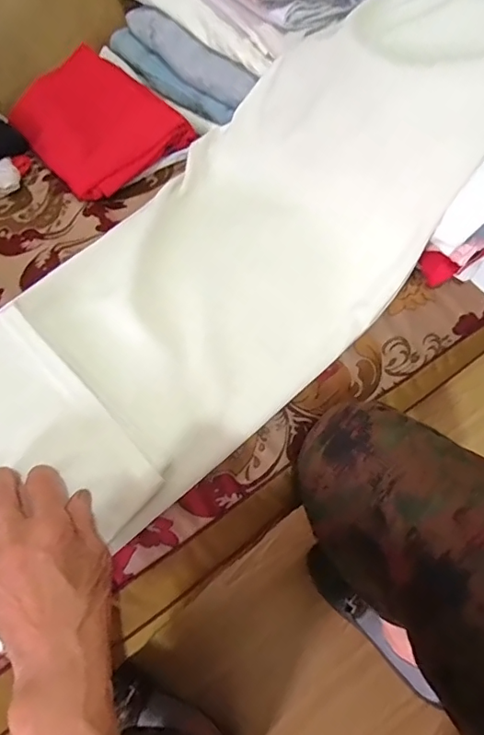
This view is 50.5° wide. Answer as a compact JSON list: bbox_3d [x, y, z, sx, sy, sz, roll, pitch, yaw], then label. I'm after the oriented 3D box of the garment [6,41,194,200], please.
[{"bbox_3d":[-0.172,-0.293,0.607,0.150,0.051,0.188,-37,62,-17],"label":"garment"}]

